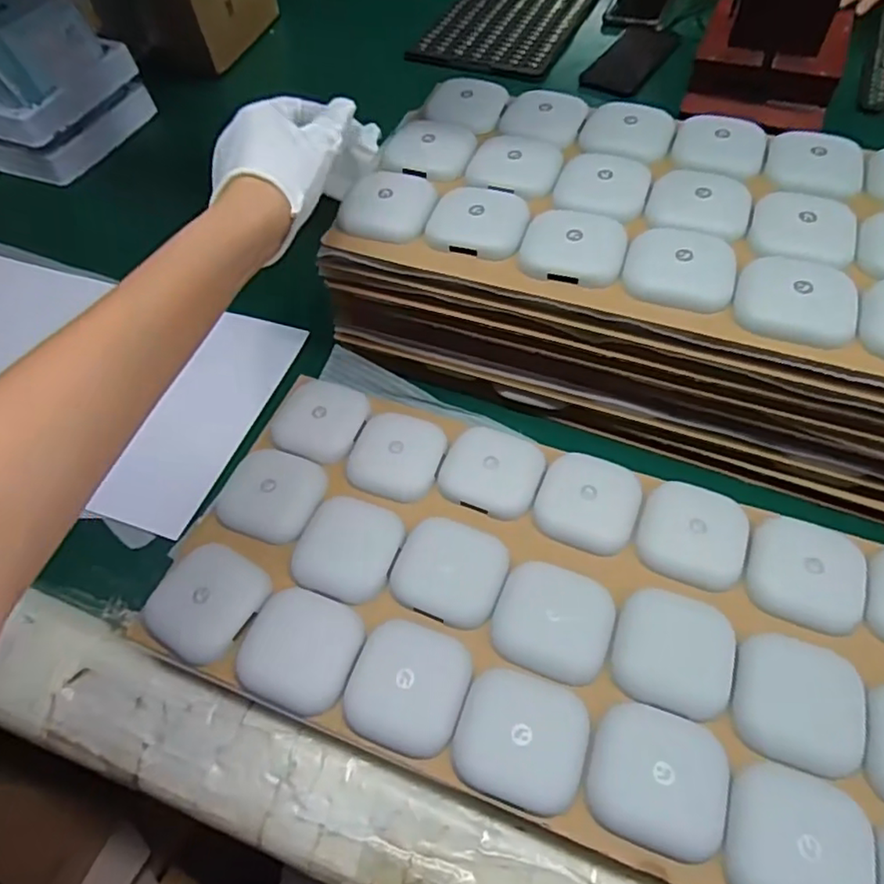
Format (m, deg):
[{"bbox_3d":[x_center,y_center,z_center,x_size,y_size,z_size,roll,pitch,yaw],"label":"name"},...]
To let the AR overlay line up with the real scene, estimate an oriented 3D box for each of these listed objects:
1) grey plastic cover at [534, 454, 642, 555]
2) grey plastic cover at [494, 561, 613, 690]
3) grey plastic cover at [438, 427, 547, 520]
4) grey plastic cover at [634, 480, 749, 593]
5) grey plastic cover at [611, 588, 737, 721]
[{"bbox_3d":[0.096,0.039,0.401,0.064,0.015,0.062,19,58,16],"label":"grey plastic cover"},{"bbox_3d":[0.065,0.103,0.354,0.067,0.013,0.061,12,56,12],"label":"grey plastic cover"},{"bbox_3d":[0.034,0.019,0.419,0.068,0.010,0.062,19,58,16],"label":"grey plastic cover"},{"bbox_3d":[0.158,0.056,0.381,0.064,0.008,0.066,14,57,13],"label":"grey plastic cover"},{"bbox_3d":[0.132,0.117,0.344,0.064,0.009,0.064,14,57,13],"label":"grey plastic cover"}]

